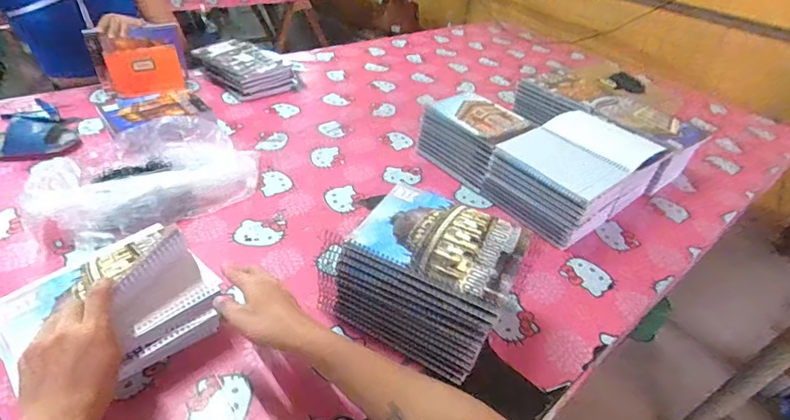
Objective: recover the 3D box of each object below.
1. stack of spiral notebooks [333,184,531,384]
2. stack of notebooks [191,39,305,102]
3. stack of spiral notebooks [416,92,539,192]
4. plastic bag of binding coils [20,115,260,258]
[{"bbox_3d":[0.043,0.092,0.560,0.206,0.157,0.158,23,42,19],"label":"stack of spiral notebooks"},{"bbox_3d":[-0.401,-0.389,1.133,0.245,0.068,0.183,33,45,29],"label":"stack of notebooks"},{"bbox_3d":[0.173,-0.154,0.903,0.160,0.129,0.189,-25,49,-34],"label":"stack of spiral notebooks"},{"bbox_3d":[-0.429,-0.075,0.735,0.368,0.091,0.220,-23,47,-32],"label":"plastic bag of binding coils"}]

